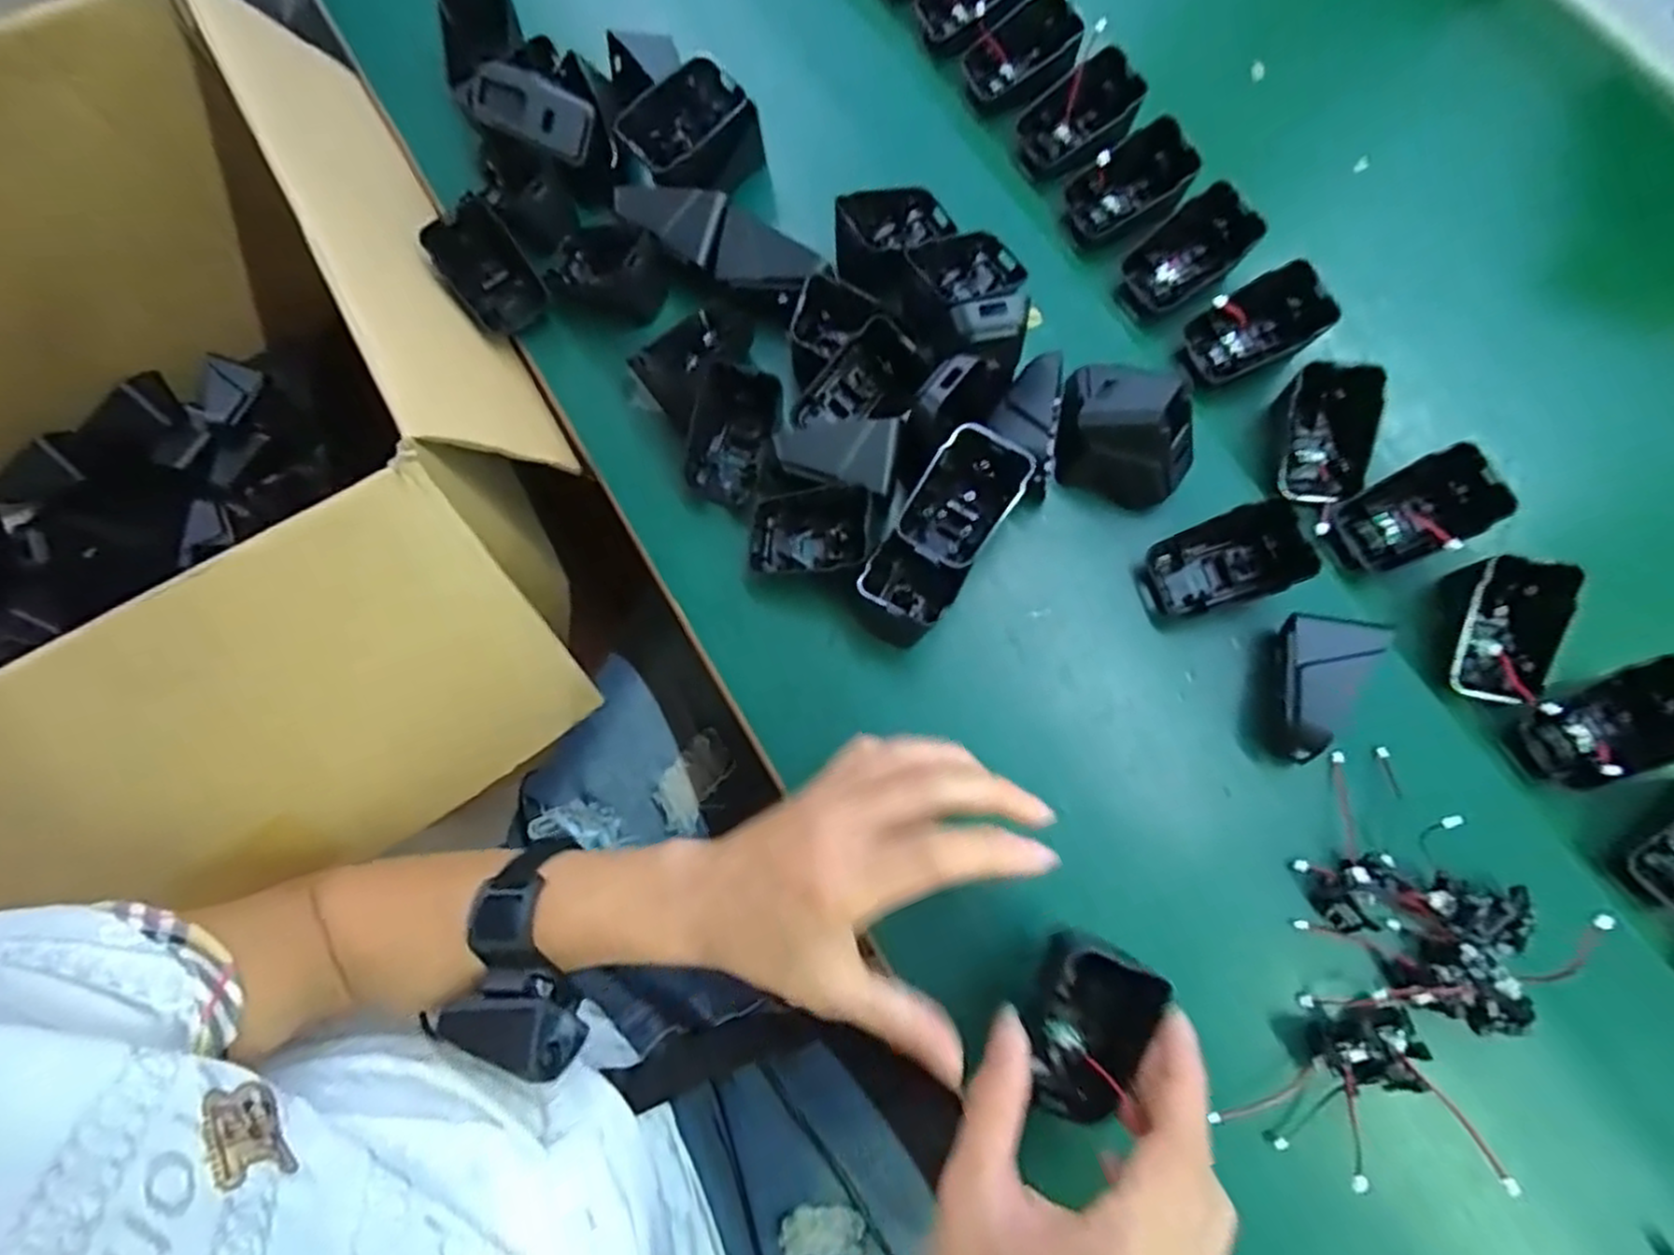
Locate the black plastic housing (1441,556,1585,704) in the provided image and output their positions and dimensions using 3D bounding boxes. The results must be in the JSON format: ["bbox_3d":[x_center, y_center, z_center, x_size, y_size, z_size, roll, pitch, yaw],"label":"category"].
[{"bbox_3d":[0.327,0.003,0.359,0.045,0.035,0.062,12,76,5],"label":"black plastic housing"}]

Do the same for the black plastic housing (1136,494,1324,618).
[{"bbox_3d":[0.193,-0.031,0.372,0.063,0.050,0.044,-15,75,-2],"label":"black plastic housing"}]

